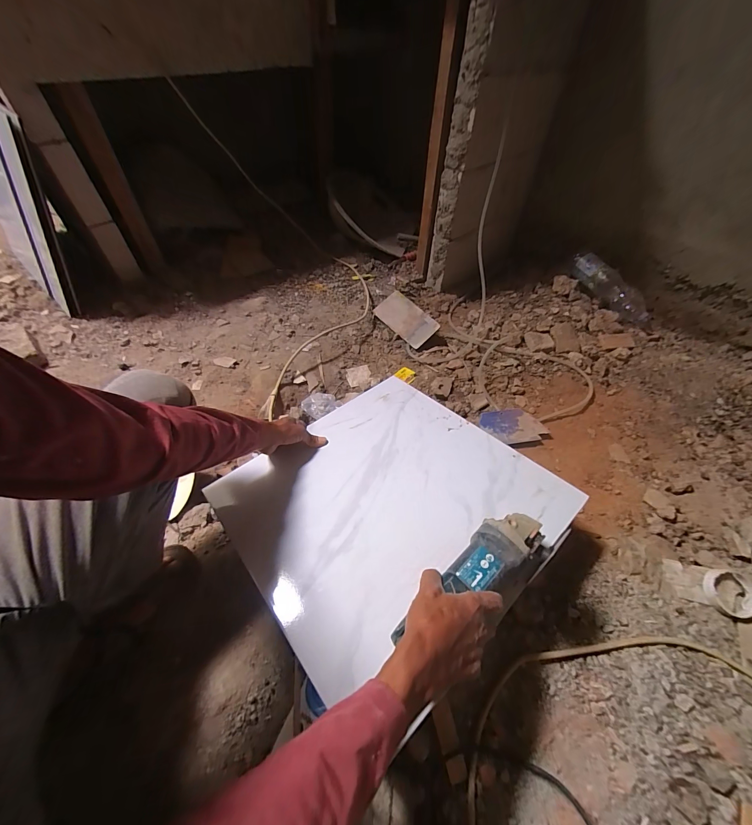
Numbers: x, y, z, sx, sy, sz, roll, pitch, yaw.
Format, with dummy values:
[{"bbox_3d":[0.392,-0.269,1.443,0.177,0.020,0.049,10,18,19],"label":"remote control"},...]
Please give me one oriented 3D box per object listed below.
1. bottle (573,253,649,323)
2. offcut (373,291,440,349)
[{"bbox_3d":[0.792,-0.421,1.145,0.090,0.090,0.314,-31,75,-27],"label":"bottle"},{"bbox_3d":[0.096,-0.307,1.100,0.111,0.013,0.225,-41,63,-3],"label":"offcut"}]

